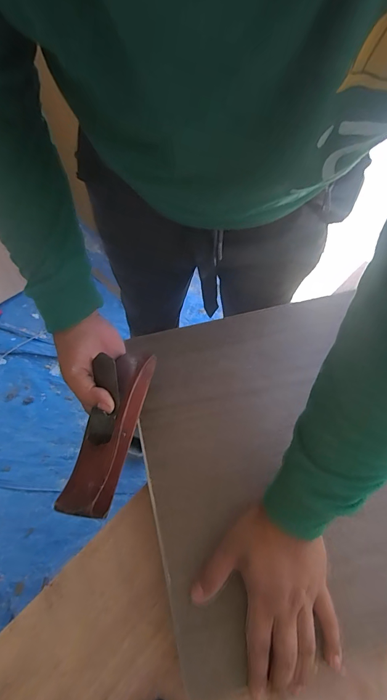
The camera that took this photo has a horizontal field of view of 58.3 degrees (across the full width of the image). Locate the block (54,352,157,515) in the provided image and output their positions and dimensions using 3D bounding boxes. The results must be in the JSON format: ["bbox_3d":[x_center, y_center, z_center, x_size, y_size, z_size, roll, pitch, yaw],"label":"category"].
[{"bbox_3d":[-0.094,0.080,0.381,0.054,0.049,0.182,11,64,8],"label":"block"}]

